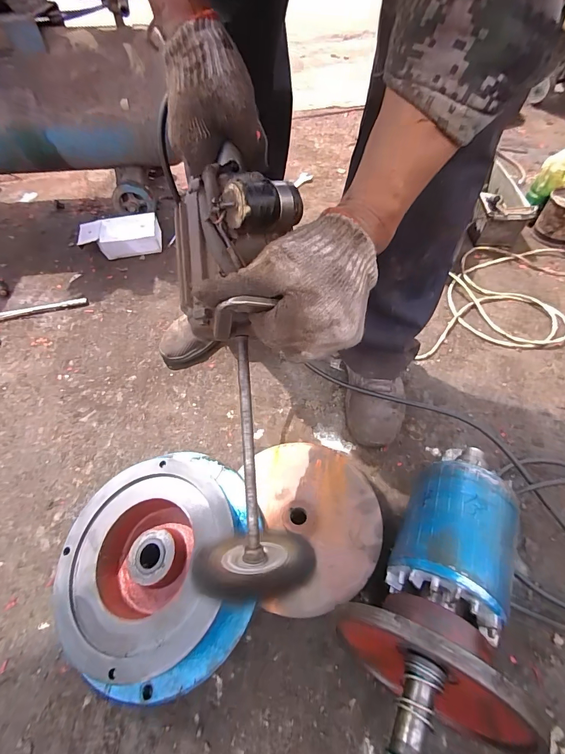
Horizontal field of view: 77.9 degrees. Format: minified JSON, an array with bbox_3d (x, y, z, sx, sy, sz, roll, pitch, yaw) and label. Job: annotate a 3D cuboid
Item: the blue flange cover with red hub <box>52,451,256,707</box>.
[{"bbox_3d":[-0.170,0.250,0.484,0.274,0.115,0.293,-7,56,-3],"label":"blue flange cover with red hub"}]

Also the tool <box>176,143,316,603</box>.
[{"bbox_3d":[-0.036,0.013,0.315,0.114,0.090,0.396,-3,98,0],"label":"tool"}]

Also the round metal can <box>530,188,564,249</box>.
[{"bbox_3d":[0.763,-0.423,0.949,0.121,0.106,0.124,27,61,19],"label":"round metal can"}]

